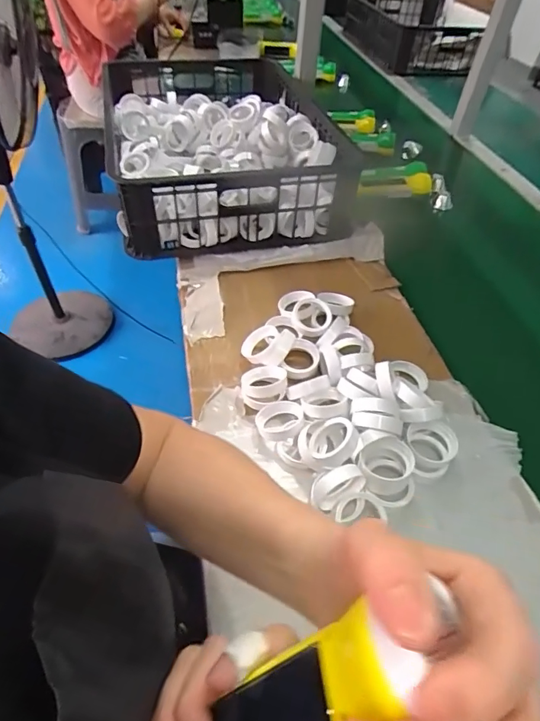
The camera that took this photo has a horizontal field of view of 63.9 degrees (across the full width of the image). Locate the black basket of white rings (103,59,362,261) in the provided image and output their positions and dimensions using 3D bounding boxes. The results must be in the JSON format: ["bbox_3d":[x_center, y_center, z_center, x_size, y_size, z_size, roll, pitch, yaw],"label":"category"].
[{"bbox_3d":[-0.103,-0.440,0.872,0.404,0.134,0.606,-10,49,-13],"label":"black basket of white rings"}]

